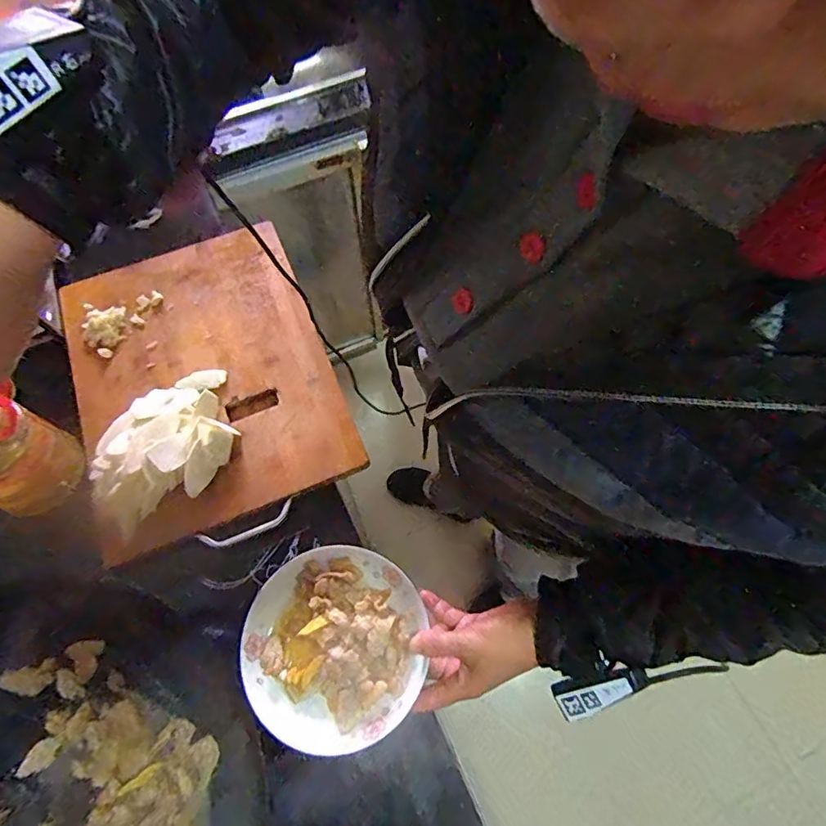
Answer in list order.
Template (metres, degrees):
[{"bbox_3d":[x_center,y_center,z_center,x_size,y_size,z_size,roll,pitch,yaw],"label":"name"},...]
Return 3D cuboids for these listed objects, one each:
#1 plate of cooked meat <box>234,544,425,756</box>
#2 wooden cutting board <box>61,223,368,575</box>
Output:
[{"bbox_3d":[-0.075,0.219,0.496,0.165,0.022,0.173,0,66,0],"label":"plate of cooked meat"},{"bbox_3d":[-0.260,-0.055,0.645,0.288,0.020,0.388,-21,68,-9],"label":"wooden cutting board"}]

